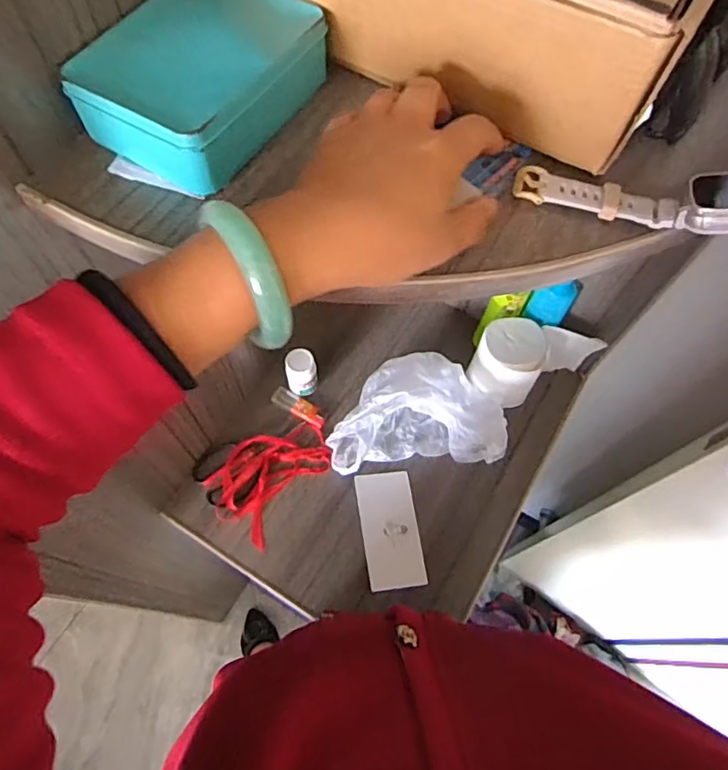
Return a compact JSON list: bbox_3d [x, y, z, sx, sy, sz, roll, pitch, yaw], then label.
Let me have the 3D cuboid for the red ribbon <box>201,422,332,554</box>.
[{"bbox_3d":[-0.117,0.109,0.707,0.105,0.025,0.158,35,69,14],"label":"red ribbon"}]

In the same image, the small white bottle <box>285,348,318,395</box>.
[{"bbox_3d":[-0.080,-0.016,0.727,0.039,0.077,0.032,-11,66,-7],"label":"small white bottle"}]

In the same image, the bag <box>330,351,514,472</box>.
[{"bbox_3d":[0.061,0.026,0.693,0.203,0.095,0.149,-2,65,-3],"label":"bag"}]

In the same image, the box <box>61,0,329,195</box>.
[{"bbox_3d":[-0.090,-0.169,0.312,0.096,0.040,0.121,30,68,11],"label":"box"}]

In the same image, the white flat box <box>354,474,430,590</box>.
[{"bbox_3d":[0.032,0.176,0.687,0.069,0.014,0.138,-8,66,-5],"label":"white flat box"}]

